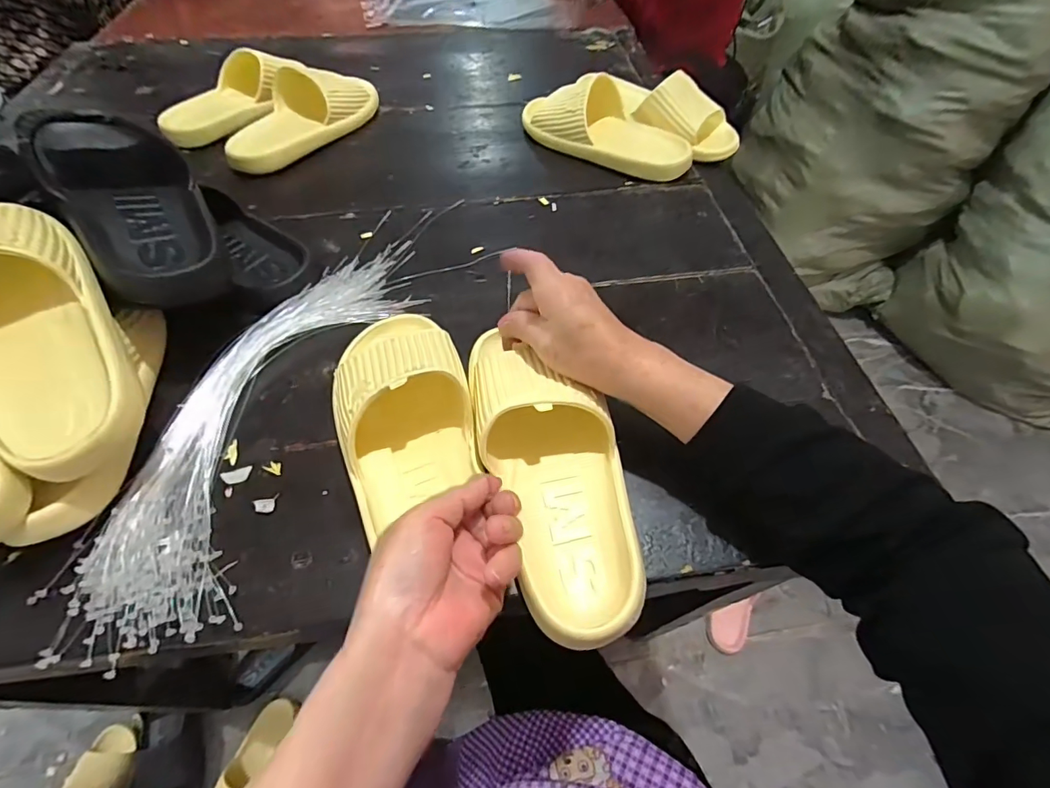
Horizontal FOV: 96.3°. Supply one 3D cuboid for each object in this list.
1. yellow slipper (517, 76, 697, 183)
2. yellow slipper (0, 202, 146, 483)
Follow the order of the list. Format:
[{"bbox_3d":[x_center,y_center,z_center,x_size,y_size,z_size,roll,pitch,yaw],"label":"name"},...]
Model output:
[{"bbox_3d":[0.097,-0.340,0.602,0.238,0.064,0.085,32,60,21],"label":"yellow slipper"},{"bbox_3d":[-0.333,-0.037,0.317,0.100,0.083,0.210,-37,78,-24],"label":"yellow slipper"}]

